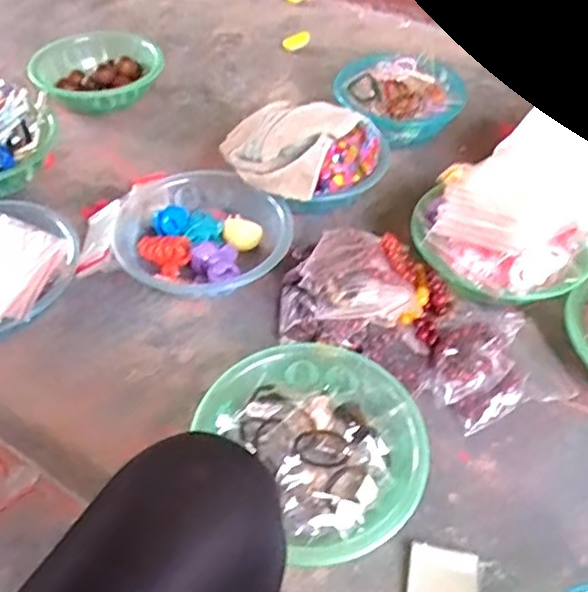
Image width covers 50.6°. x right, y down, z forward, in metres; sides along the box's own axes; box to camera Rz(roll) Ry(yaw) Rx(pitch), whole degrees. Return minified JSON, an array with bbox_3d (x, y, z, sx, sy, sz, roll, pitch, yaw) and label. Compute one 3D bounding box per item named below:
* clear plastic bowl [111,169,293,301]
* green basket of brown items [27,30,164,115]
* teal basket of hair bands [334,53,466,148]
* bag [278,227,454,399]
[{"bbox_3d":[-0.131,-0.085,0.873,0.252,0.086,0.216,17,51,13],"label":"clear plastic bowl"},{"bbox_3d":[-0.360,-0.412,1.155,0.226,0.097,0.185,-14,50,-13],"label":"green basket of brown items"},{"bbox_3d":[0.185,-0.347,1.098,0.209,0.083,0.198,0,48,0],"label":"teal basket of hair bands"},{"bbox_3d":[0.087,-0.002,0.779,0.213,0.092,0.186,14,50,11],"label":"bag"}]

